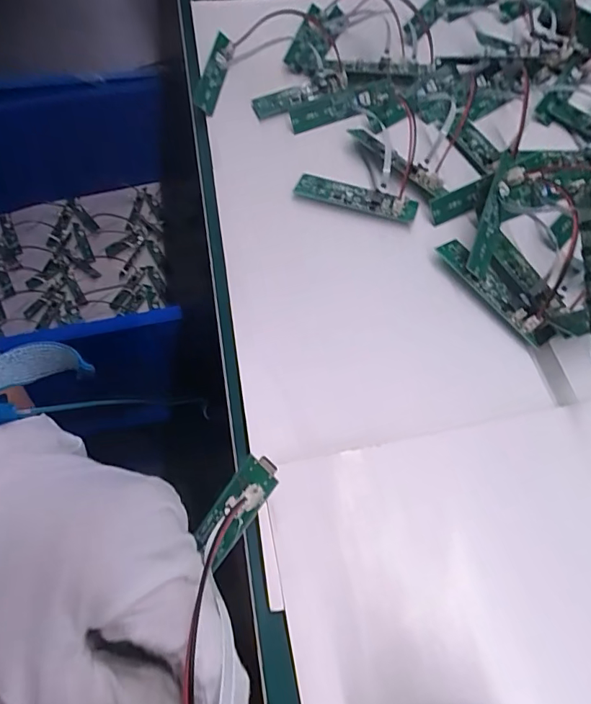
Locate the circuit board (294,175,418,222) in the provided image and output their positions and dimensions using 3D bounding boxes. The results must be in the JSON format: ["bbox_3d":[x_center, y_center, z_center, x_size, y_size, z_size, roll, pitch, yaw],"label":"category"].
[{"bbox_3d":[0.041,-0.105,0.301,0.081,0.008,0.021,18,66,7],"label":"circuit board"}]

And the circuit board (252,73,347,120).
[{"bbox_3d":[0.004,-0.197,0.343,0.074,0.009,0.021,-23,68,-12],"label":"circuit board"}]

